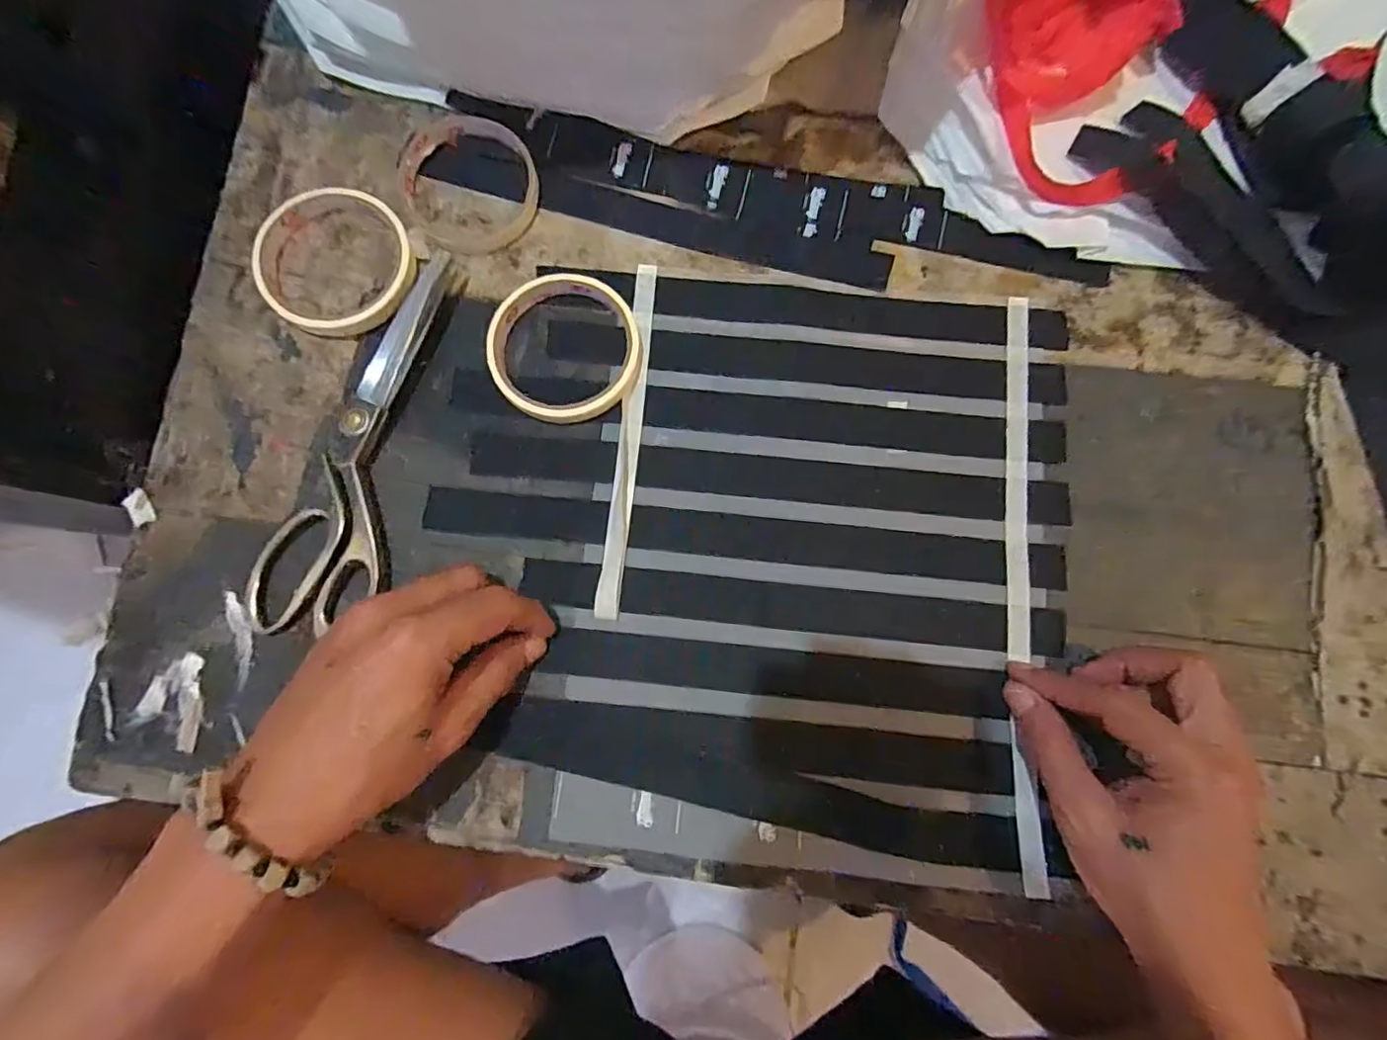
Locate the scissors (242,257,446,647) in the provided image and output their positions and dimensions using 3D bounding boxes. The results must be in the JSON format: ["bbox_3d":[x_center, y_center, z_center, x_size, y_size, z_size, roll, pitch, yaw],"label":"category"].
[{"bbox_3d":[-0.187,-0.049,0.334,0.068,0.016,0.229,12,81,2],"label":"scissors"}]

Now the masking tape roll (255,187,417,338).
[{"bbox_3d":[-0.211,-0.153,0.346,0.094,0.016,0.087,0,80,0],"label":"masking tape roll"}]

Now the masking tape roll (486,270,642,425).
[{"bbox_3d":[-0.076,-0.102,0.347,0.087,0.012,0.089,0,80,0],"label":"masking tape roll"}]

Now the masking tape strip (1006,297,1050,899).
[{"bbox_3d":[0.183,0.026,0.326,0.014,0.007,0.323,5,78,1],"label":"masking tape strip"}]

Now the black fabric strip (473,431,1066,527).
[{"bbox_3d":[0.044,-0.024,0.342,0.338,0.008,0.025,5,80,1],"label":"black fabric strip"}]

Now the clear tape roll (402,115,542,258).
[{"bbox_3d":[-0.142,-0.209,0.363,0.093,0.012,0.081,38,82,6],"label":"clear tape roll"}]

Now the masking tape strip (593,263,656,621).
[{"bbox_3d":[-0.037,-0.051,0.342,0.013,0.007,0.212,5,80,1],"label":"masking tape strip"}]

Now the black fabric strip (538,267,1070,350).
[{"bbox_3d":[0.072,-0.130,0.361,0.308,0.009,0.025,5,80,1],"label":"black fabric strip"}]

